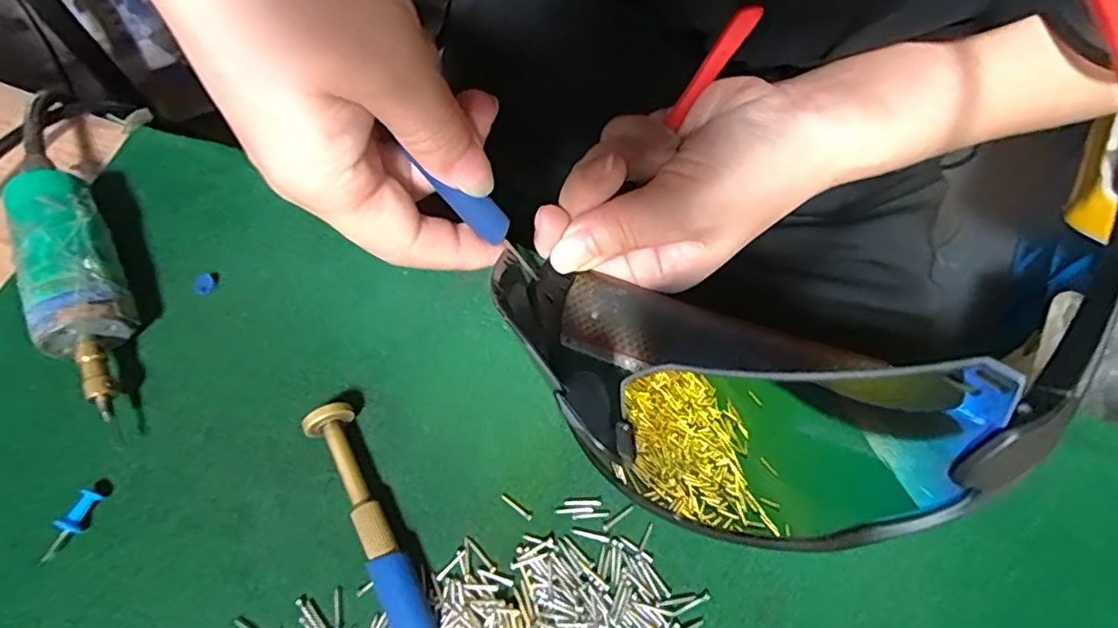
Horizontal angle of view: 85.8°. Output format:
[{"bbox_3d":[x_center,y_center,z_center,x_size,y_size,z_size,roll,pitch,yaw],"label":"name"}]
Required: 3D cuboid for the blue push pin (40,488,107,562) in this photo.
[{"bbox_3d":[-0.154,0.067,0.191,0.006,0.008,0.022,18,69,8],"label":"blue push pin"}]

